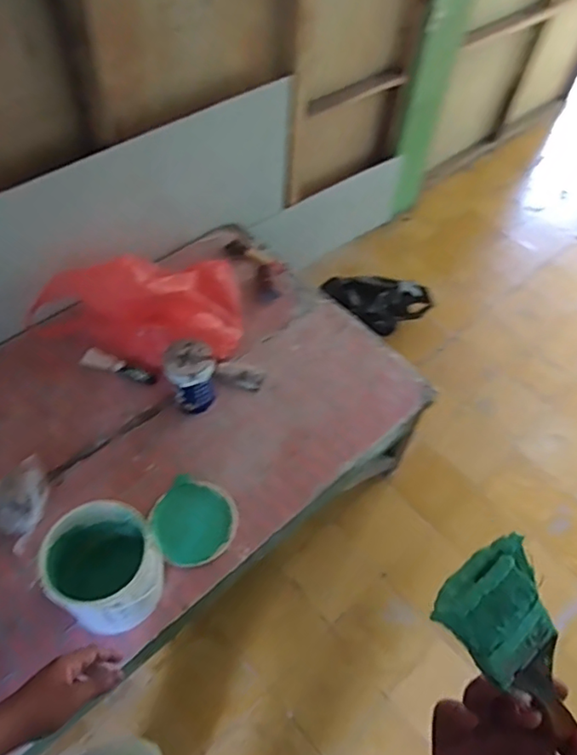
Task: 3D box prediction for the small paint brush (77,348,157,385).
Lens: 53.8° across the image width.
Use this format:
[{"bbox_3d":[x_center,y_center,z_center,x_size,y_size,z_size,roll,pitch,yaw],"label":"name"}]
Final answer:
[{"bbox_3d":[-0.413,-0.026,1.393,0.185,0.027,0.048,16,56,7],"label":"small paint brush"}]

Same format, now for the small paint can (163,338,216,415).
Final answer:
[{"bbox_3d":[-0.223,0.003,1.306,0.104,0.157,0.111,2,55,-3],"label":"small paint can"}]

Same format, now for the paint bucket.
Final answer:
[{"bbox_3d":[-0.327,0.348,1.032,0.176,0.186,0.182,2,55,-3],"label":"paint bucket"}]

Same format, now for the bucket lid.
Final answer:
[{"bbox_3d":[-0.197,0.301,1.184,0.175,0.017,0.178,2,55,-3],"label":"bucket lid"}]

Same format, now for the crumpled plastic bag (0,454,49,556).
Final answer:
[{"bbox_3d":[-0.544,0.256,1.154,0.137,0.066,0.149,-36,65,-25],"label":"crumpled plastic bag"}]

